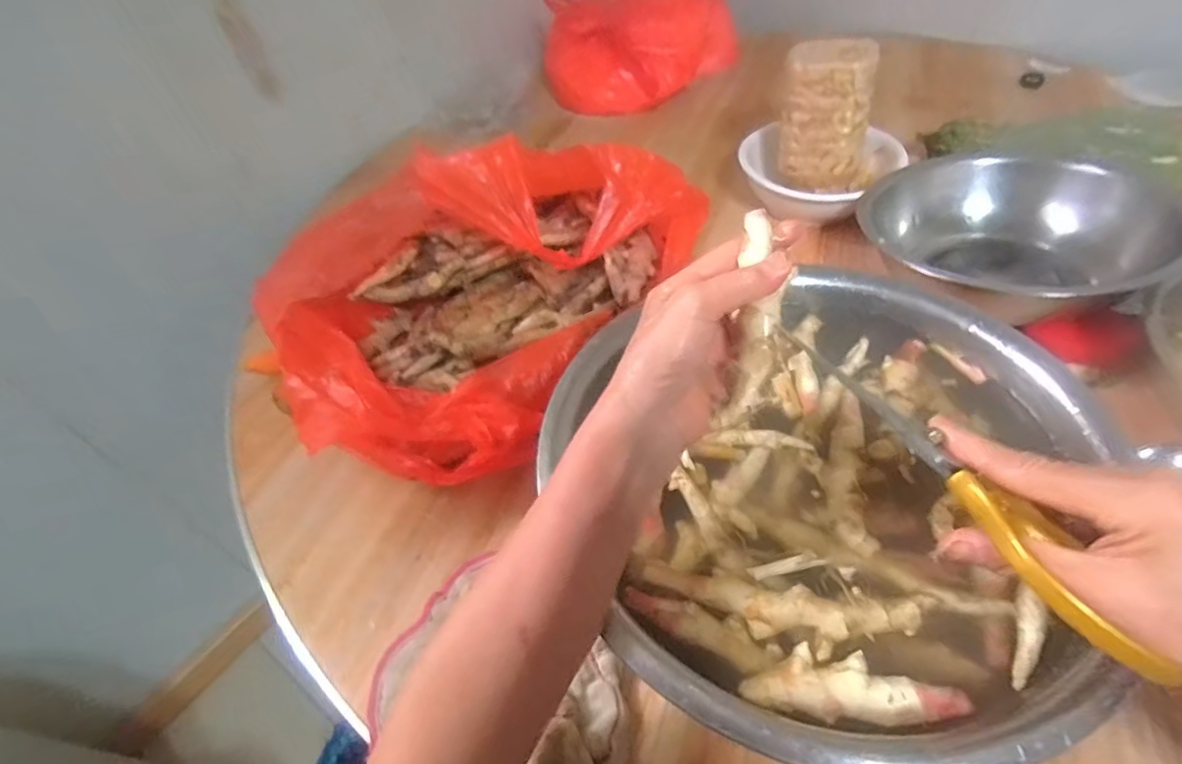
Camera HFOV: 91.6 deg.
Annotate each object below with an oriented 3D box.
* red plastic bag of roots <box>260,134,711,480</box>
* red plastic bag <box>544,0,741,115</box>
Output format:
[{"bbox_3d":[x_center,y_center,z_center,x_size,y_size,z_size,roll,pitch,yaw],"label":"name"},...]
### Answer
[{"bbox_3d":[-0.114,-0.091,0.537,0.280,0.199,0.368,31,59,29],"label":"red plastic bag of roots"},{"bbox_3d":[0.076,-0.554,0.955,0.317,0.140,0.184,3,50,10],"label":"red plastic bag"}]

